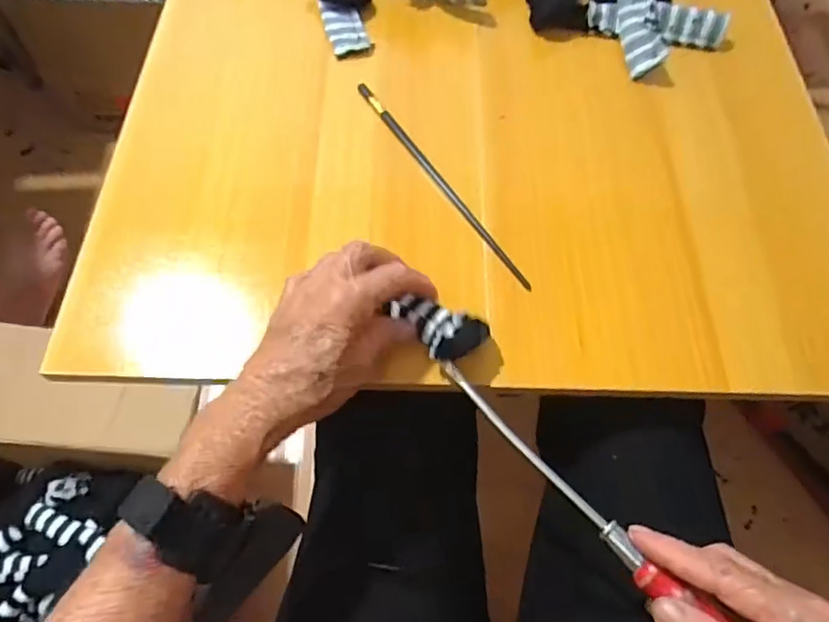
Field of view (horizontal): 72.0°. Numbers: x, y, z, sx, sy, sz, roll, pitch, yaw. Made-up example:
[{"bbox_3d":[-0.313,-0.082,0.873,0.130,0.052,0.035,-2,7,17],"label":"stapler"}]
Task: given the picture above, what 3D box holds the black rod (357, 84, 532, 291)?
[{"bbox_3d":[0.018,-0.106,0.452,0.008,0.006,0.234,-29,67,-15],"label":"black rod"}]

